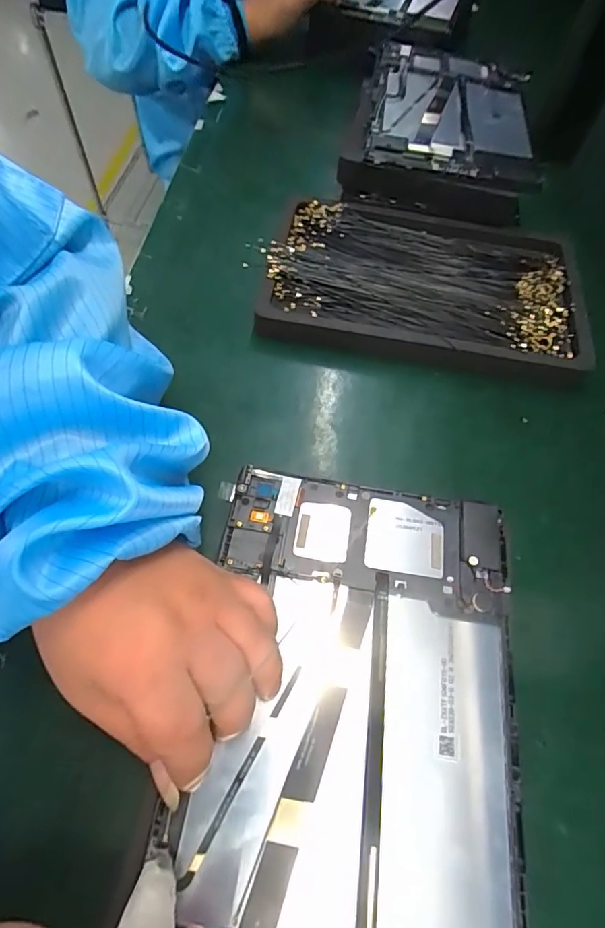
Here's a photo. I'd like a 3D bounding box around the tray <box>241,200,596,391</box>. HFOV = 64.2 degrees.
[{"bbox_3d":[0.091,-0.144,0.387,0.248,0.027,0.159,12,60,5],"label":"tray"}]

